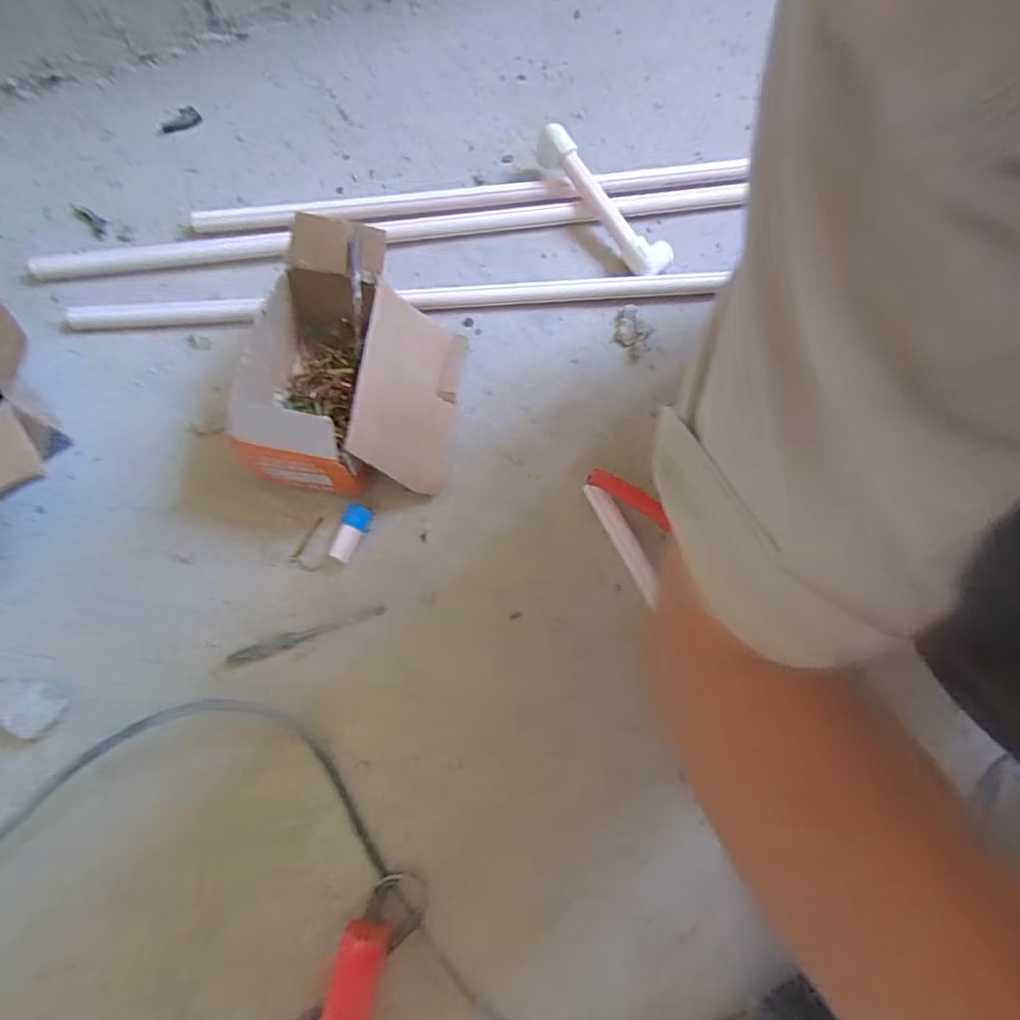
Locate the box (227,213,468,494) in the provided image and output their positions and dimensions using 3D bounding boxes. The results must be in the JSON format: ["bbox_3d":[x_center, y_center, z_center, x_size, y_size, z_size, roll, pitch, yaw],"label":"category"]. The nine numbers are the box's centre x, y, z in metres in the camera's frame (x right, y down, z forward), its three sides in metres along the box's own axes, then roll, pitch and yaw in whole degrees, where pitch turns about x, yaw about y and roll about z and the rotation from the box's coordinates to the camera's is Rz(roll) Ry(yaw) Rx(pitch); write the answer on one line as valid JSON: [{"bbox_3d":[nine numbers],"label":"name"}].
[{"bbox_3d":[-0.145,-0.134,0.502,0.165,0.119,0.217,8,73,1],"label":"box"}]

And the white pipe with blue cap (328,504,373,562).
[{"bbox_3d":[-0.144,0.020,0.506,0.021,0.017,0.051,23,74,5],"label":"white pipe with blue cap"}]

